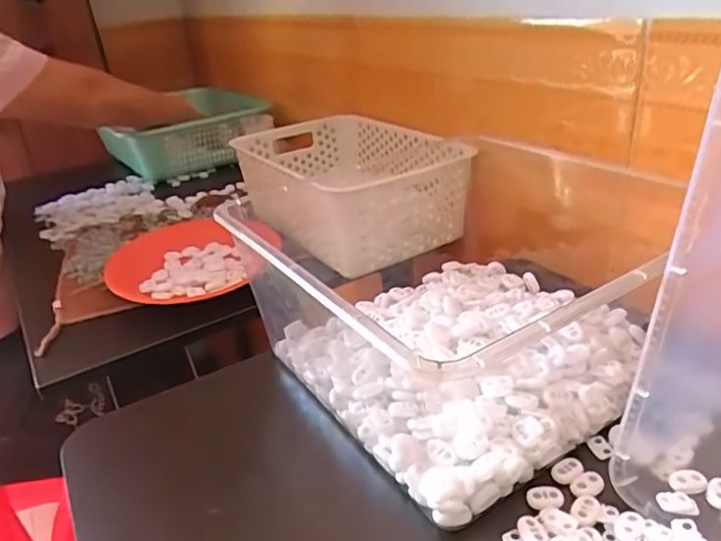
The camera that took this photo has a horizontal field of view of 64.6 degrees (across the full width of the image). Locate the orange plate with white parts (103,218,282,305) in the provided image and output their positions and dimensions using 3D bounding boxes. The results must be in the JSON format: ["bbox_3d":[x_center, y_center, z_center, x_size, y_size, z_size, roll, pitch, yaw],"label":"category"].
[{"bbox_3d":[-0.196,-0.018,0.665,0.187,0.031,0.168,-6,27,-1],"label":"orange plate with white parts"}]

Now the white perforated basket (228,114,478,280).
[{"bbox_3d":[-0.021,-0.120,0.756,0.217,0.099,0.301,-20,30,-25],"label":"white perforated basket"}]

